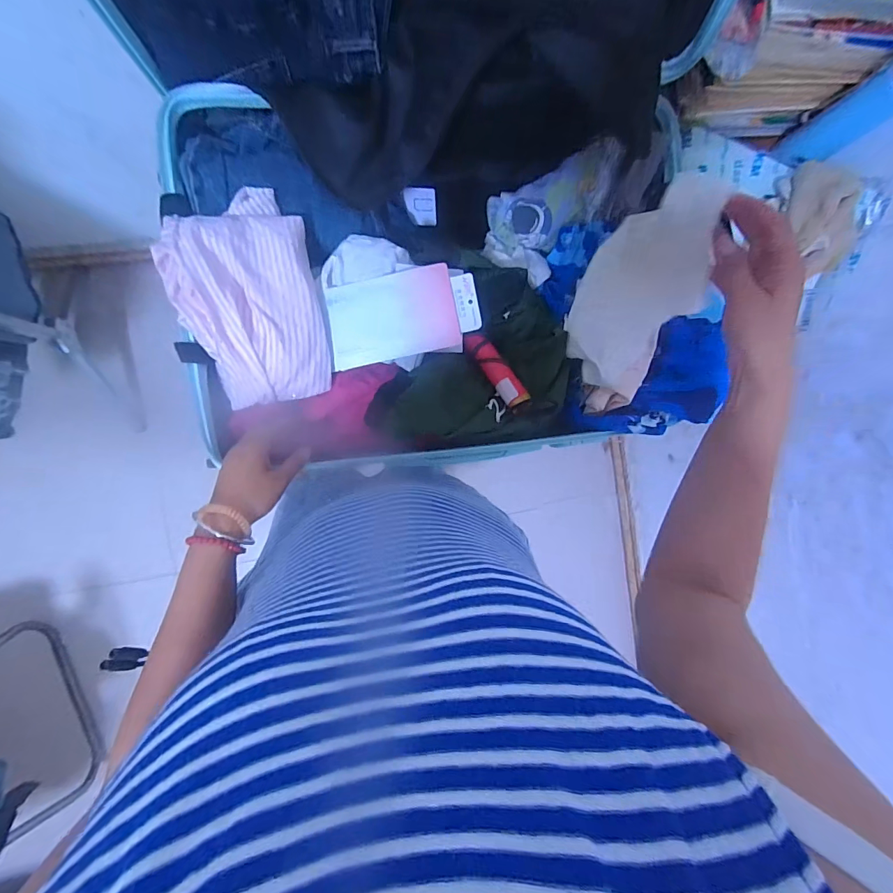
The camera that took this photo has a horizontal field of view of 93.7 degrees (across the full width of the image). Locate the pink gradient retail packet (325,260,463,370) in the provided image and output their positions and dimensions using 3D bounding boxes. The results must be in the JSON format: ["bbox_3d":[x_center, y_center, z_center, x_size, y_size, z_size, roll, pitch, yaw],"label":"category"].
[{"bbox_3d":[-0.067,-0.159,0.517,0.156,0.008,0.099,-11,96,4],"label":"pink gradient retail packet"}]

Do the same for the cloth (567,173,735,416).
[{"bbox_3d":[0.219,-0.162,0.481,0.125,0.078,0.265,3,136,-6],"label":"cloth"}]

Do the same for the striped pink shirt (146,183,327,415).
[{"bbox_3d":[-0.227,-0.172,0.478,0.150,0.066,0.240,-13,93,-5],"label":"striped pink shirt"}]

